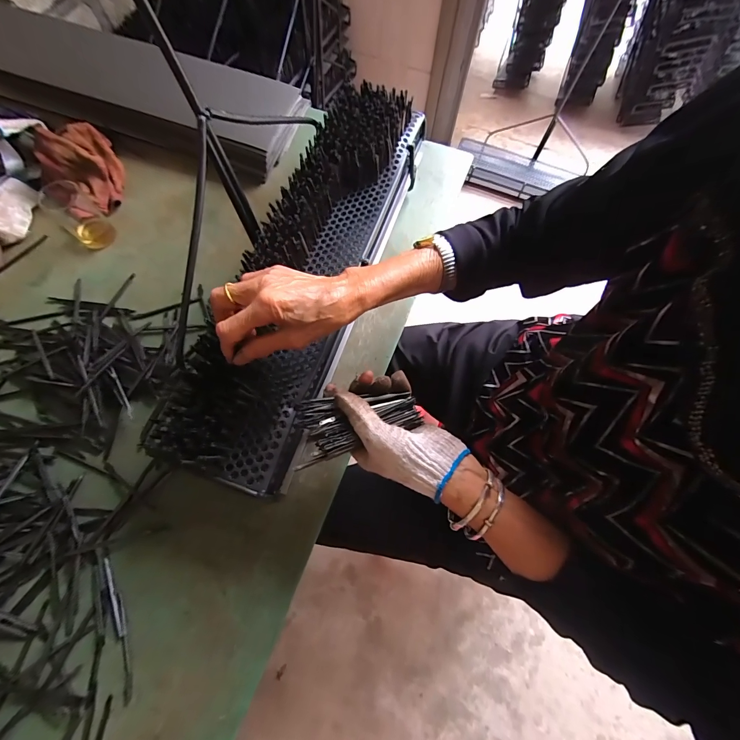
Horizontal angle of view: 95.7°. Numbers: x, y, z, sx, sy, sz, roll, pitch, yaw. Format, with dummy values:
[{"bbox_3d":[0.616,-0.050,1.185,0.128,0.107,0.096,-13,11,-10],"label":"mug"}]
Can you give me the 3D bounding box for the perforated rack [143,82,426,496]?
[{"bbox_3d":[-0.075,-0.142,0.423,0.138,0.079,0.556,17,76,6],"label":"perforated rack"}]

